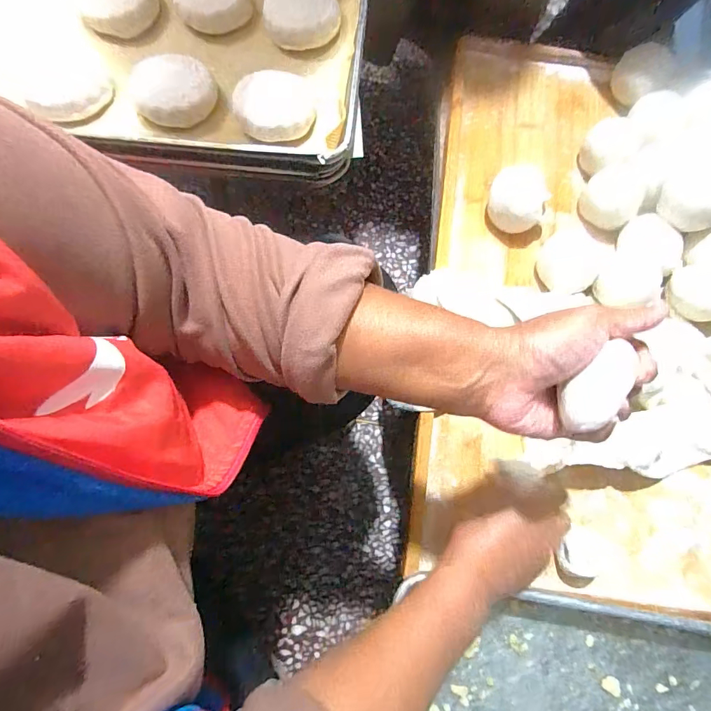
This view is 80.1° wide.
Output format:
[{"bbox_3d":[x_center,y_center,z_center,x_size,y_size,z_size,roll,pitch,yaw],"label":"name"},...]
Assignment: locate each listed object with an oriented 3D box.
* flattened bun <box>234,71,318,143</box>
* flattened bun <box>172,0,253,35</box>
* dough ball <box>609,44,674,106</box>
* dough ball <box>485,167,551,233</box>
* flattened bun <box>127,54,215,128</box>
[{"bbox_3d":[-0.084,-0.263,0.446,0.084,0.020,0.084,0,77,-1],"label":"flattened bun"},{"bbox_3d":[-0.165,-0.402,0.479,0.076,0.030,0.085,-25,79,-6],"label":"flattened bun"},{"bbox_3d":[0.371,-0.362,0.552,0.066,0.045,0.063,0,77,-1],"label":"dough ball"},{"bbox_3d":[0.192,-0.187,0.507,0.064,0.043,0.065,0,77,-1],"label":"dough ball"},{"bbox_3d":[-0.190,-0.281,0.447,0.083,0.030,0.074,-15,78,-4],"label":"flattened bun"}]

